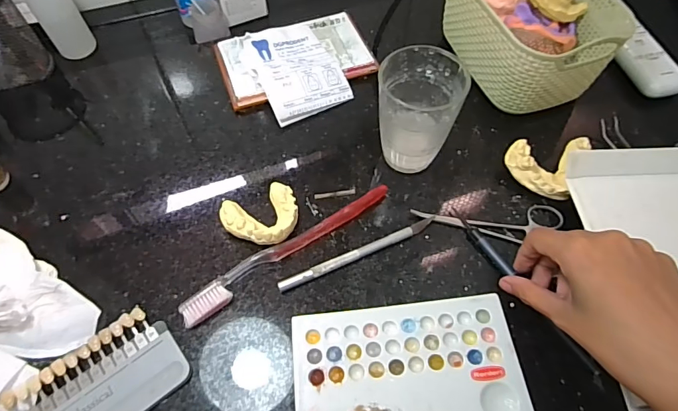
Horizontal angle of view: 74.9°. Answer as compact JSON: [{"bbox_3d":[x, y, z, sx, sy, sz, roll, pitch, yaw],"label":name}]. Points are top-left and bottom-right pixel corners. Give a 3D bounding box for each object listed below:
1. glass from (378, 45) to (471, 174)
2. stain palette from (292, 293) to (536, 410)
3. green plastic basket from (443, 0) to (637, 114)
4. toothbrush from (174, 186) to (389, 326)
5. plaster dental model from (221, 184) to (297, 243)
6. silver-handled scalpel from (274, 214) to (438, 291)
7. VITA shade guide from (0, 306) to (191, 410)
[{"bbox_3d":[0.069,-0.075,0.370,0.064,0.092,0.060,-5,59,-2],"label":"glass"},{"bbox_3d":[0.047,0.116,0.304,0.151,0.012,0.093,-6,59,-3],"label":"stain palette"},{"bbox_3d":[0.178,-0.178,0.431,0.115,0.088,0.176,-18,60,-10],"label":"green plastic basket"},{"bbox_3d":[-0.041,0.032,0.354,0.185,0.012,0.024,-33,64,-18],"label":"toothbrush"},{"bbox_3d":[-0.061,0.011,0.363,0.060,0.018,0.051,-26,62,-14],"label":"plaster dental model"},{"bbox_3d":[0.017,0.038,0.353,0.135,0.007,0.009,-23,61,-12],"label":"silver-handled scalpel"},{"bbox_3d":[-0.178,0.134,0.296,0.146,0.010,0.065,-35,65,-19],"label":"VITA shade guide"}]

